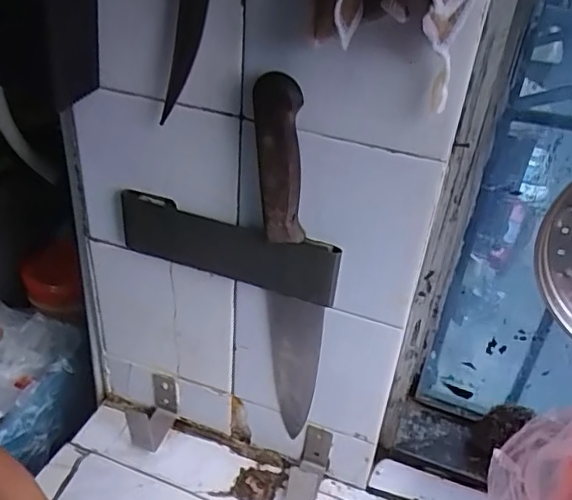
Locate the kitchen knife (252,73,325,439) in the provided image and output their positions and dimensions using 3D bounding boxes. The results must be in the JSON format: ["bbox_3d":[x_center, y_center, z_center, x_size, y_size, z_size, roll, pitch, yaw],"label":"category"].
[{"bbox_3d":[0.001,0.031,0.484,0.063,0.345,0.029,17,37,18],"label":"kitchen knife"}]

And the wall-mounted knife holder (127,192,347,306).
[{"bbox_3d":[-0.051,0.000,0.493,0.196,0.065,0.012,17,36,17],"label":"wall-mounted knife holder"}]

